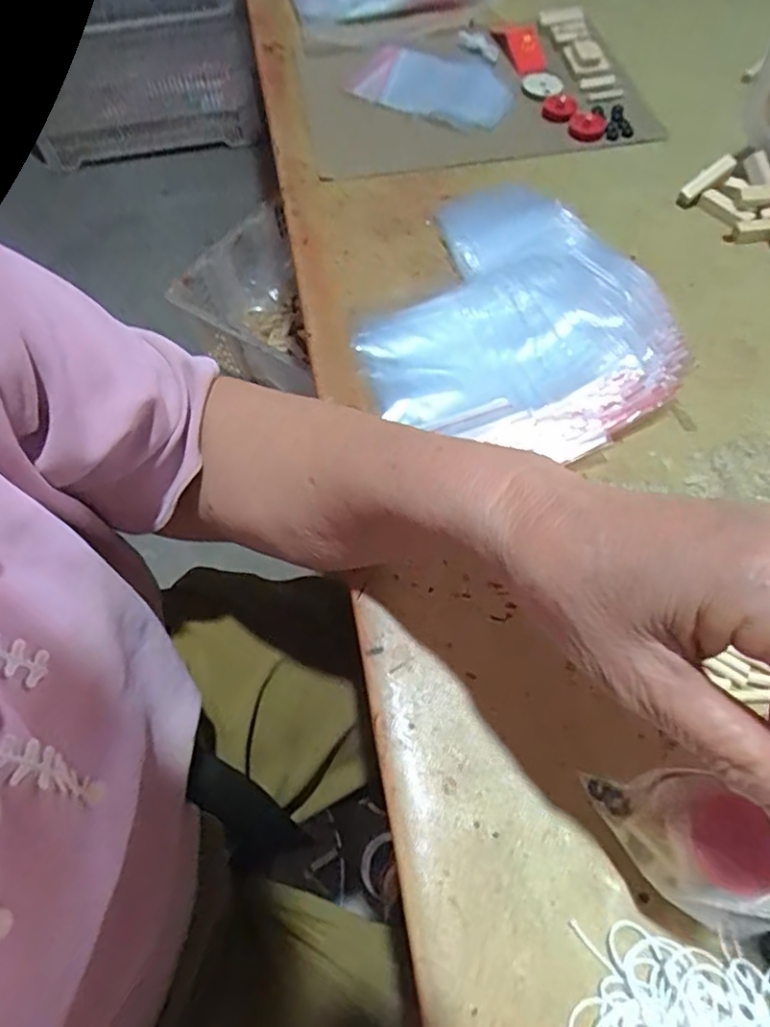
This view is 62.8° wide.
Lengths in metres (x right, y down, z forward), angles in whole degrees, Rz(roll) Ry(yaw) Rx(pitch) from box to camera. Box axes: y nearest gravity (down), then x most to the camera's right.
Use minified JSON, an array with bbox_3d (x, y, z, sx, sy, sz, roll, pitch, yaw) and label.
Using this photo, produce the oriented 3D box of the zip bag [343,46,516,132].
[{"bbox_3d":[0.043,-0.366,0.539,0.132,0.017,0.088,23,63,15],"label":"zip bag"}]

